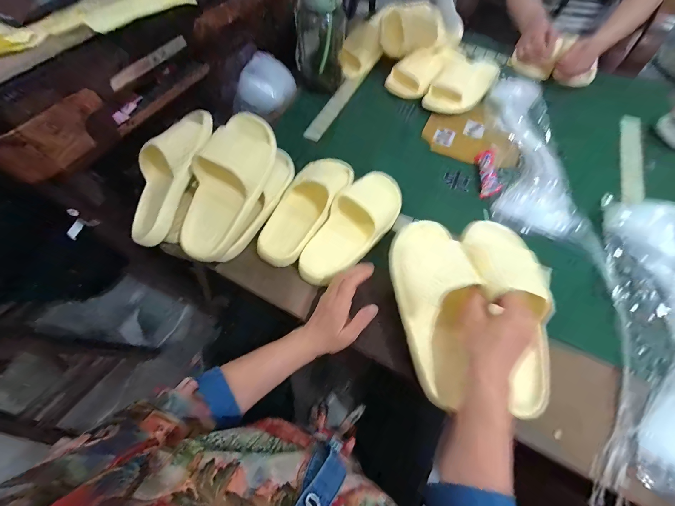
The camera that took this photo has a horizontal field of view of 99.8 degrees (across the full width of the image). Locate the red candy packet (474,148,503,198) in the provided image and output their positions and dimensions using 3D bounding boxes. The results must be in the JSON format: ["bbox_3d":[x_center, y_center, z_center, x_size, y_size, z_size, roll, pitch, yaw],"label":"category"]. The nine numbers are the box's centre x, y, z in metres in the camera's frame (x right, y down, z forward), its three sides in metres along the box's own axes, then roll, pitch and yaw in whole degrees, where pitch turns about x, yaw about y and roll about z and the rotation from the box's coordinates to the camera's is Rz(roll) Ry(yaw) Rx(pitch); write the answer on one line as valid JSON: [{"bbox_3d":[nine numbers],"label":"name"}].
[{"bbox_3d":[0.307,-0.167,0.585,0.039,0.033,0.126,12,62,4],"label":"red candy packet"}]

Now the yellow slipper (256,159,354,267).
[{"bbox_3d":[-0.059,-0.092,0.506,0.092,0.059,0.236,28,65,12],"label":"yellow slipper"}]

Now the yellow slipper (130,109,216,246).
[{"bbox_3d":[-0.286,-0.137,0.474,0.104,0.063,0.254,19,85,7],"label":"yellow slipper"}]

